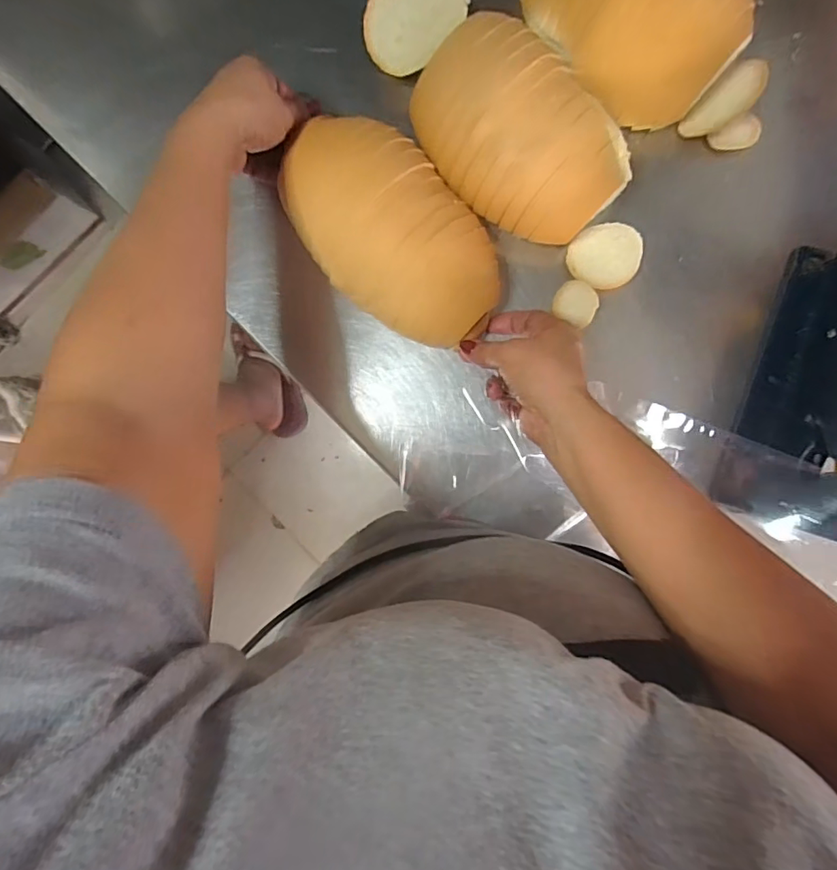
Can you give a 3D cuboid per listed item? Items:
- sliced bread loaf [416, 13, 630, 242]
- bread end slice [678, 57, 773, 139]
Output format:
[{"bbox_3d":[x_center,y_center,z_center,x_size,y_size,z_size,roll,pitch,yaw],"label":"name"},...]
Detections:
[{"bbox_3d":[0.079,-0.221,0.395,0.116,0.073,0.154,-44,88,5],"label":"sliced bread loaf"},{"bbox_3d":[0.237,-0.258,0.408,0.064,0.012,0.032,-37,89,26],"label":"bread end slice"}]

